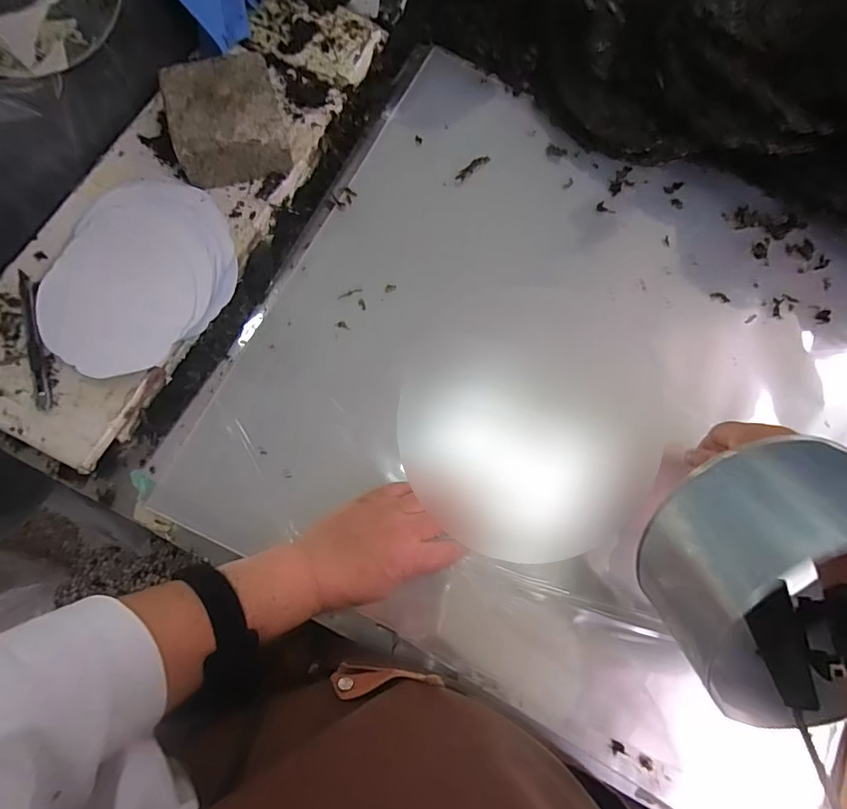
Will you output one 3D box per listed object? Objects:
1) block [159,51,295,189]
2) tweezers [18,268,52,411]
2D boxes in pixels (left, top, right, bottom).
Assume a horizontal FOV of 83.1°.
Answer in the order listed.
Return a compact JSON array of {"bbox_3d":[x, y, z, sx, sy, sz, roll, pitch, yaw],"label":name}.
[{"bbox_3d":[-0.187,-0.275,0.459,0.098,0.047,0.101,-15,76,-6],"label":"block"},{"bbox_3d":[-0.342,-0.058,0.419,0.017,0.011,0.131,-15,76,-6],"label":"tweezers"}]

